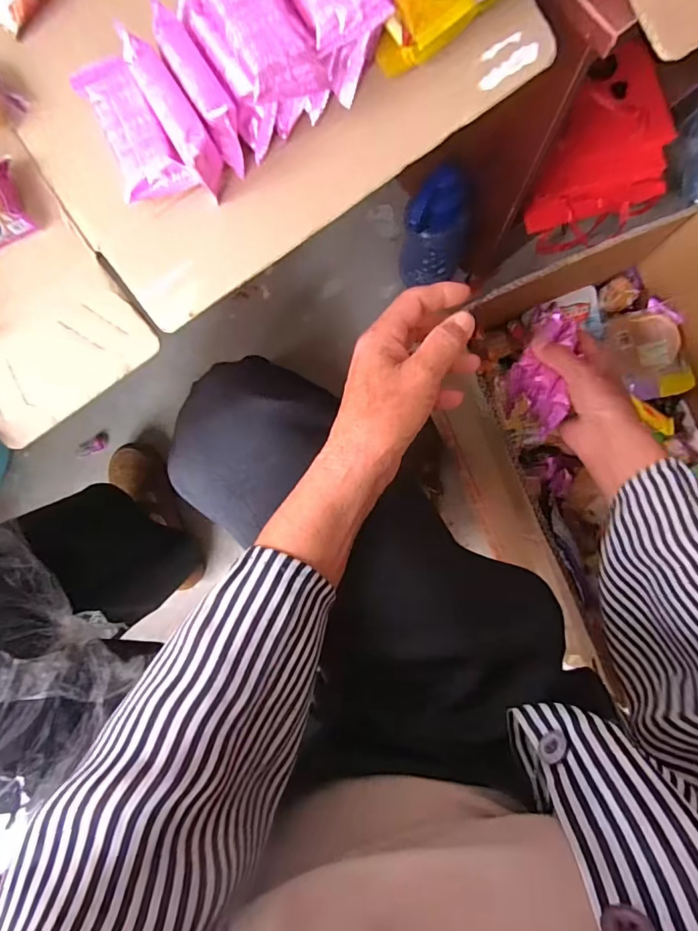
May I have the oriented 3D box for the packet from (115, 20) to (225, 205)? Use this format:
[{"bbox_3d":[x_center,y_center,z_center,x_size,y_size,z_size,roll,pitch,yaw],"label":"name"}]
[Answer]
[{"bbox_3d":[-0.105,-0.212,0.288,0.021,0.037,0.091,-31,97,3],"label":"packet"}]

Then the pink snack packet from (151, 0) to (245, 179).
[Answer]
[{"bbox_3d":[-0.089,-0.228,0.287,0.022,0.033,0.091,-29,102,3],"label":"pink snack packet"}]

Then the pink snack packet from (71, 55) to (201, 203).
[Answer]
[{"bbox_3d":[-0.140,-0.215,0.309,0.042,0.026,0.086,-29,84,3],"label":"pink snack packet"}]

